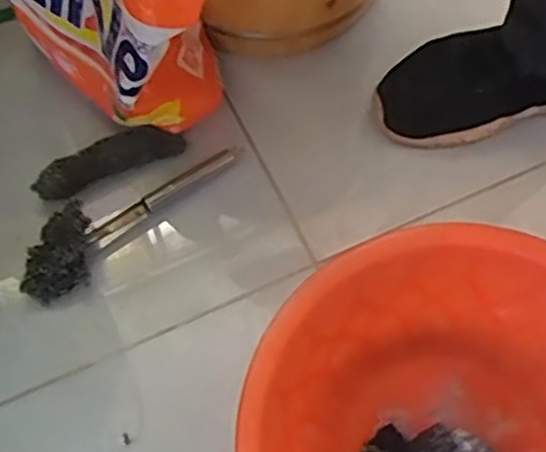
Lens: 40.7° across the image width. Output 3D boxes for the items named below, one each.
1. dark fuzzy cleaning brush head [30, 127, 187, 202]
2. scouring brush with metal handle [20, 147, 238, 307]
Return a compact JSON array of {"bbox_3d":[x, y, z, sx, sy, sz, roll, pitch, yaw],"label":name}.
[{"bbox_3d":[-0.168,-0.068,0.753,0.153,0.033,0.033,-25,63,-9],"label":"dark fuzzy cleaning brush head"},{"bbox_3d":[-0.138,-0.015,0.725,0.251,0.056,0.066,-35,65,-14],"label":"scouring brush with metal handle"}]

